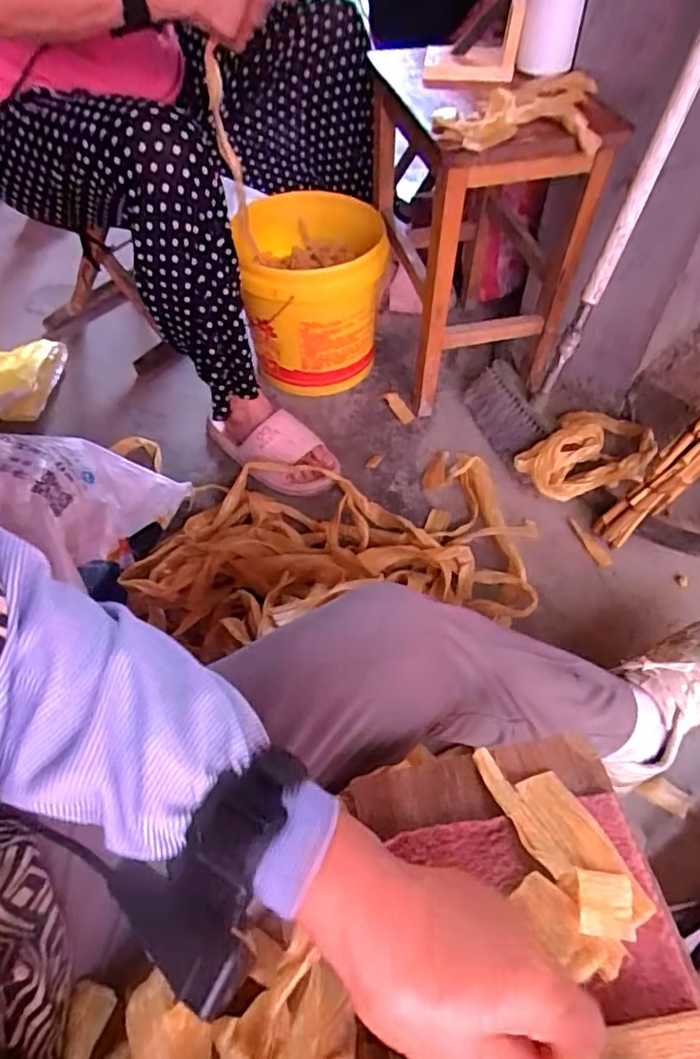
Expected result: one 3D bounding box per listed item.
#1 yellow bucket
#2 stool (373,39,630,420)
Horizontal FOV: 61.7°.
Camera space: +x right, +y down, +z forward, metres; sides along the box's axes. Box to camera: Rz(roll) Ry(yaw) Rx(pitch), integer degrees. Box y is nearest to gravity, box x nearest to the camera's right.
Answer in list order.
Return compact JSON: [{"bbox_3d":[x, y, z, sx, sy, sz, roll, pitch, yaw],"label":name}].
[{"bbox_3d":[-0.055,-0.411,1.060,0.239,0.260,0.249,-7,53,0],"label":"yellow bucket"},{"bbox_3d":[0.200,-0.492,0.964,0.259,0.409,0.387,-12,53,-4],"label":"stool"}]

